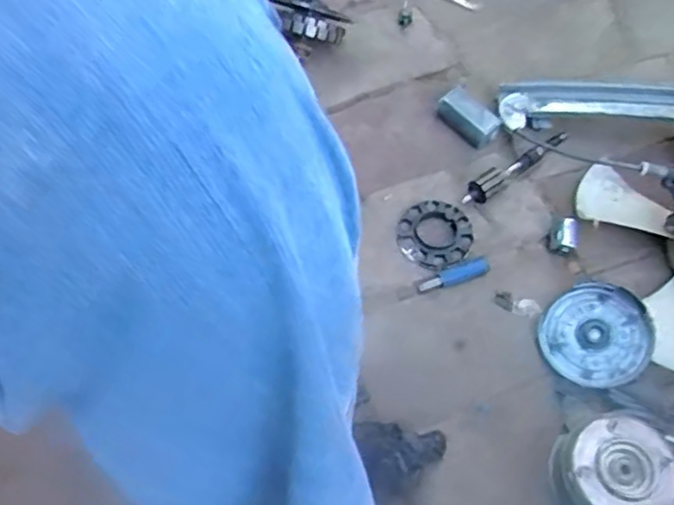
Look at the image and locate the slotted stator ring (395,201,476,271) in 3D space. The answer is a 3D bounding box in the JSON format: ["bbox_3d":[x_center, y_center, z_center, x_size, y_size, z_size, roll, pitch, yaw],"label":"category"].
[{"bbox_3d":[0.099,-0.018,0.673,0.074,0.009,0.075,0,64,0],"label":"slotted stator ring"}]

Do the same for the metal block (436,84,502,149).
[{"bbox_3d":[0.143,-0.148,0.716,0.031,0.036,0.070,-36,69,-16],"label":"metal block"}]

